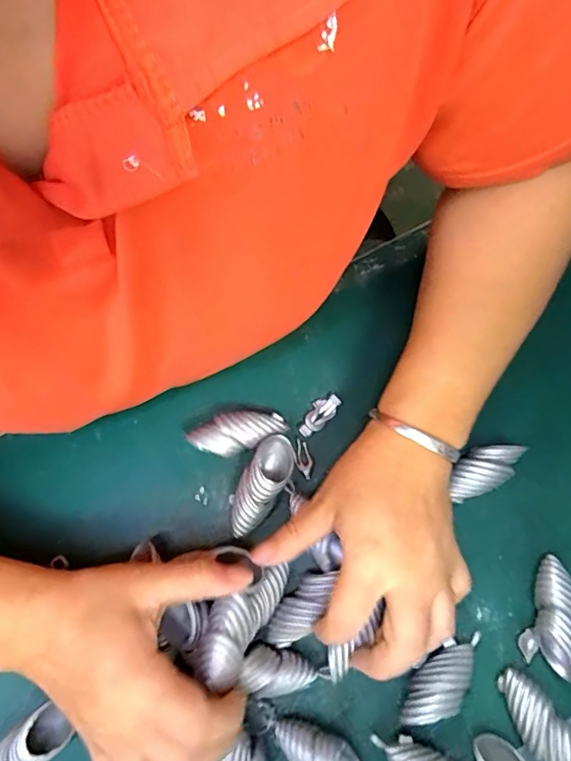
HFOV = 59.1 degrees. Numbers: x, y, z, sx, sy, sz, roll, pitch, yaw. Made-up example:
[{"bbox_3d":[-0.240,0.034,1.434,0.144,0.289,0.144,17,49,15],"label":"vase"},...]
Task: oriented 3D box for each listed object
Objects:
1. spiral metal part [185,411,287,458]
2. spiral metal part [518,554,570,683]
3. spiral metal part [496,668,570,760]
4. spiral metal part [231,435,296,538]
[{"bbox_3d":[-0.031,0.034,0.335,0.061,0.026,0.026,-19,76,-4],"label":"spiral metal part"},{"bbox_3d":[0.162,0.142,0.304,0.026,0.027,0.066,8,76,3],"label":"spiral metal part"},{"bbox_3d":[0.147,0.201,0.292,0.022,0.024,0.063,-30,77,-6],"label":"spiral metal part"},{"bbox_3d":[-0.016,0.068,0.325,0.026,0.026,0.065,32,79,8],"label":"spiral metal part"}]

